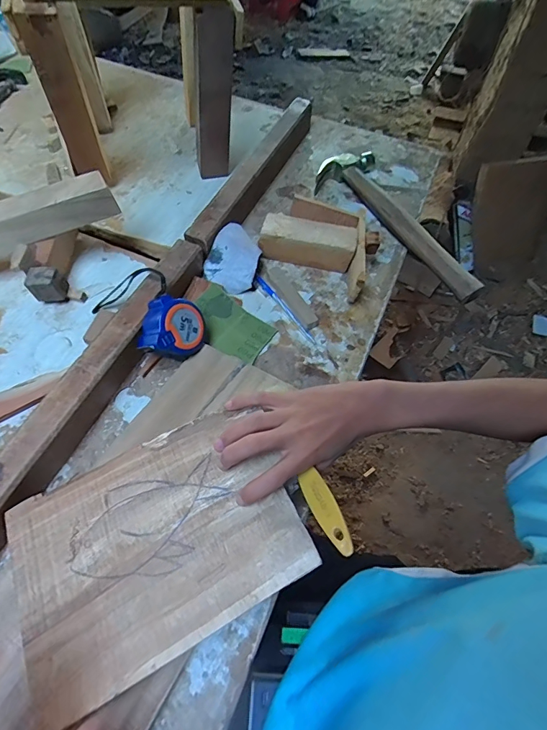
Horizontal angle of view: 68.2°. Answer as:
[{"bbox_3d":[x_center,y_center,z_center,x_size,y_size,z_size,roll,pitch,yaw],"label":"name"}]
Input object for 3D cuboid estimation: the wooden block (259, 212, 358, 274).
[{"bbox_3d":[0.045,-0.162,0.540,0.120,0.044,0.048,10,58,3],"label":"wooden block"}]

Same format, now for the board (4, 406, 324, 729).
[{"bbox_3d":[-0.094,0.138,0.321,0.210,0.006,0.157,-27,62,-12],"label":"board"}]

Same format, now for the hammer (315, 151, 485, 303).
[{"bbox_3d":[0.172,-0.205,0.580,0.103,0.027,0.320,-19,61,-15],"label":"hammer"}]

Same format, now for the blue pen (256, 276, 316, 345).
[{"bbox_3d":[0.015,-0.070,0.506,0.008,0.005,0.119,-31,65,-20],"label":"blue pen"}]

